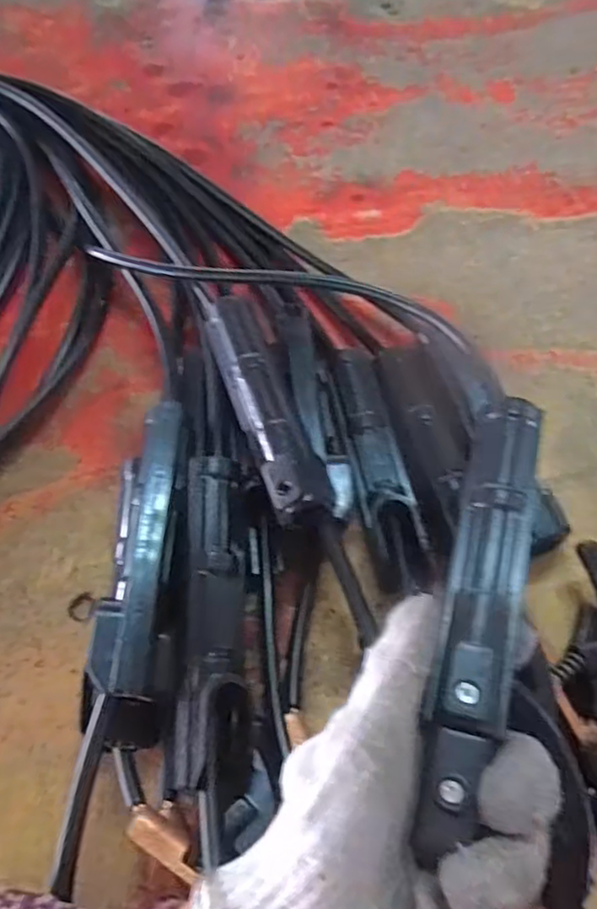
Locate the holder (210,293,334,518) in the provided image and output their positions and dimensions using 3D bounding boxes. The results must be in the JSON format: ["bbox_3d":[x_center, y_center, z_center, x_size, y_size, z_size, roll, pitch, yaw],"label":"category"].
[{"bbox_3d":[-0.018,-0.029,0.375,0.035,0.041,0.154,-18,62,-7],"label":"holder"}]

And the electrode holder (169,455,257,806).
[{"bbox_3d":[-0.040,0.075,0.315,0.032,0.029,0.157,-3,61,1],"label":"electrode holder"}]

